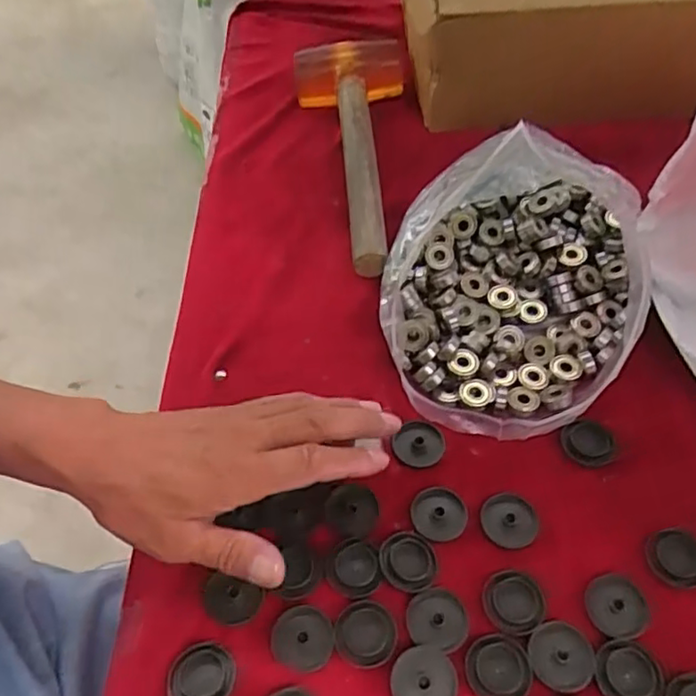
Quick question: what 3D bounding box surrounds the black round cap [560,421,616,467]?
[{"bbox_3d":[0.153,0.060,0.402,0.033,0.004,0.029,2,53,3],"label":"black round cap"}]

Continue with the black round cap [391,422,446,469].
[{"bbox_3d":[0.047,0.061,0.406,0.030,0.007,0.034,33,61,23],"label":"black round cap"}]

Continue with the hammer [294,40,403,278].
[{"bbox_3d":[0.003,-0.190,0.558,0.101,0.045,0.286,-2,53,0],"label":"hammer"}]

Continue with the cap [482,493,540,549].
[{"bbox_3d":[0.096,0.102,0.375,0.031,0.004,0.032,-1,53,1],"label":"cap"}]

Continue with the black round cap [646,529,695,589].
[{"bbox_3d":[0.187,0.118,0.357,0.032,0.004,0.031,-1,53,1],"label":"black round cap"}]

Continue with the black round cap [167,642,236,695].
[{"bbox_3d":[-0.076,0.169,0.325,0.034,0.007,0.033,-1,53,1],"label":"black round cap"}]

